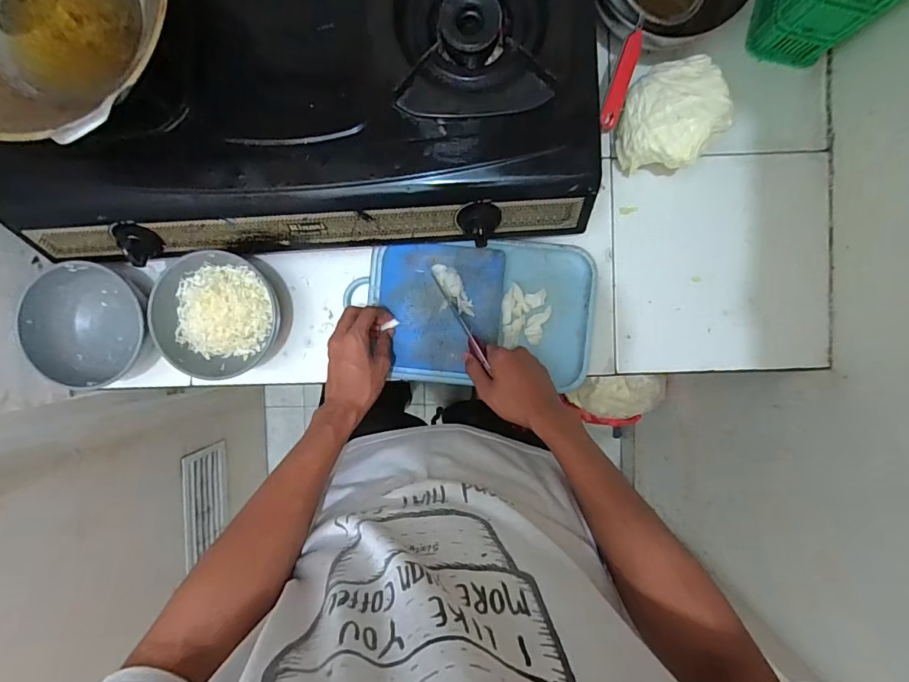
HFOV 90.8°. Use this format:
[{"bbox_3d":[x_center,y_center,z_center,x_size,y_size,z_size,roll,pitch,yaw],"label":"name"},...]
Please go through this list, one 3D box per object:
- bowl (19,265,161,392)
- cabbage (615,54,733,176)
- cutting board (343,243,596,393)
[{"bbox_3d":[-0.470,-0.026,0.601,0.153,0.076,0.136,15,92,0],"label":"bowl"},{"bbox_3d":[0.268,-0.284,0.570,0.108,0.099,0.129,-9,92,1],"label":"cabbage"},{"bbox_3d":[0.029,-0.038,0.615,0.317,0.031,0.192,3,92,1],"label":"cutting board"}]

